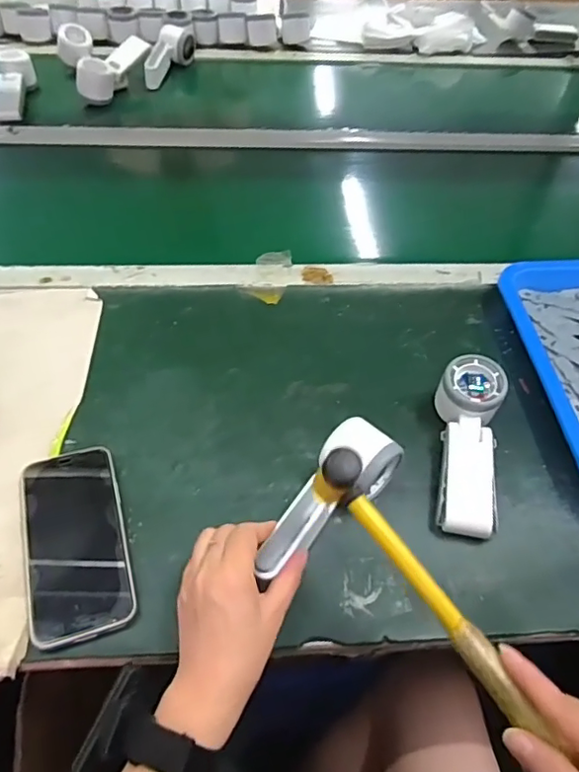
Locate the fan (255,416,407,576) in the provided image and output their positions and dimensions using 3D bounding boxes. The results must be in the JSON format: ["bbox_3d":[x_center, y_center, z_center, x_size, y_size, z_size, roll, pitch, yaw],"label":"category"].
[{"bbox_3d":[0.026,0.095,0.464,0.057,0.043,0.160,36,56,24],"label":"fan"}]

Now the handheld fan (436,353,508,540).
[{"bbox_3d":[0.162,0.052,0.504,0.054,0.054,0.164,10,52,6],"label":"handheld fan"}]

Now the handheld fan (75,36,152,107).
[{"bbox_3d":[-0.311,-0.561,0.973,0.054,0.052,0.158,16,51,11],"label":"handheld fan"}]

